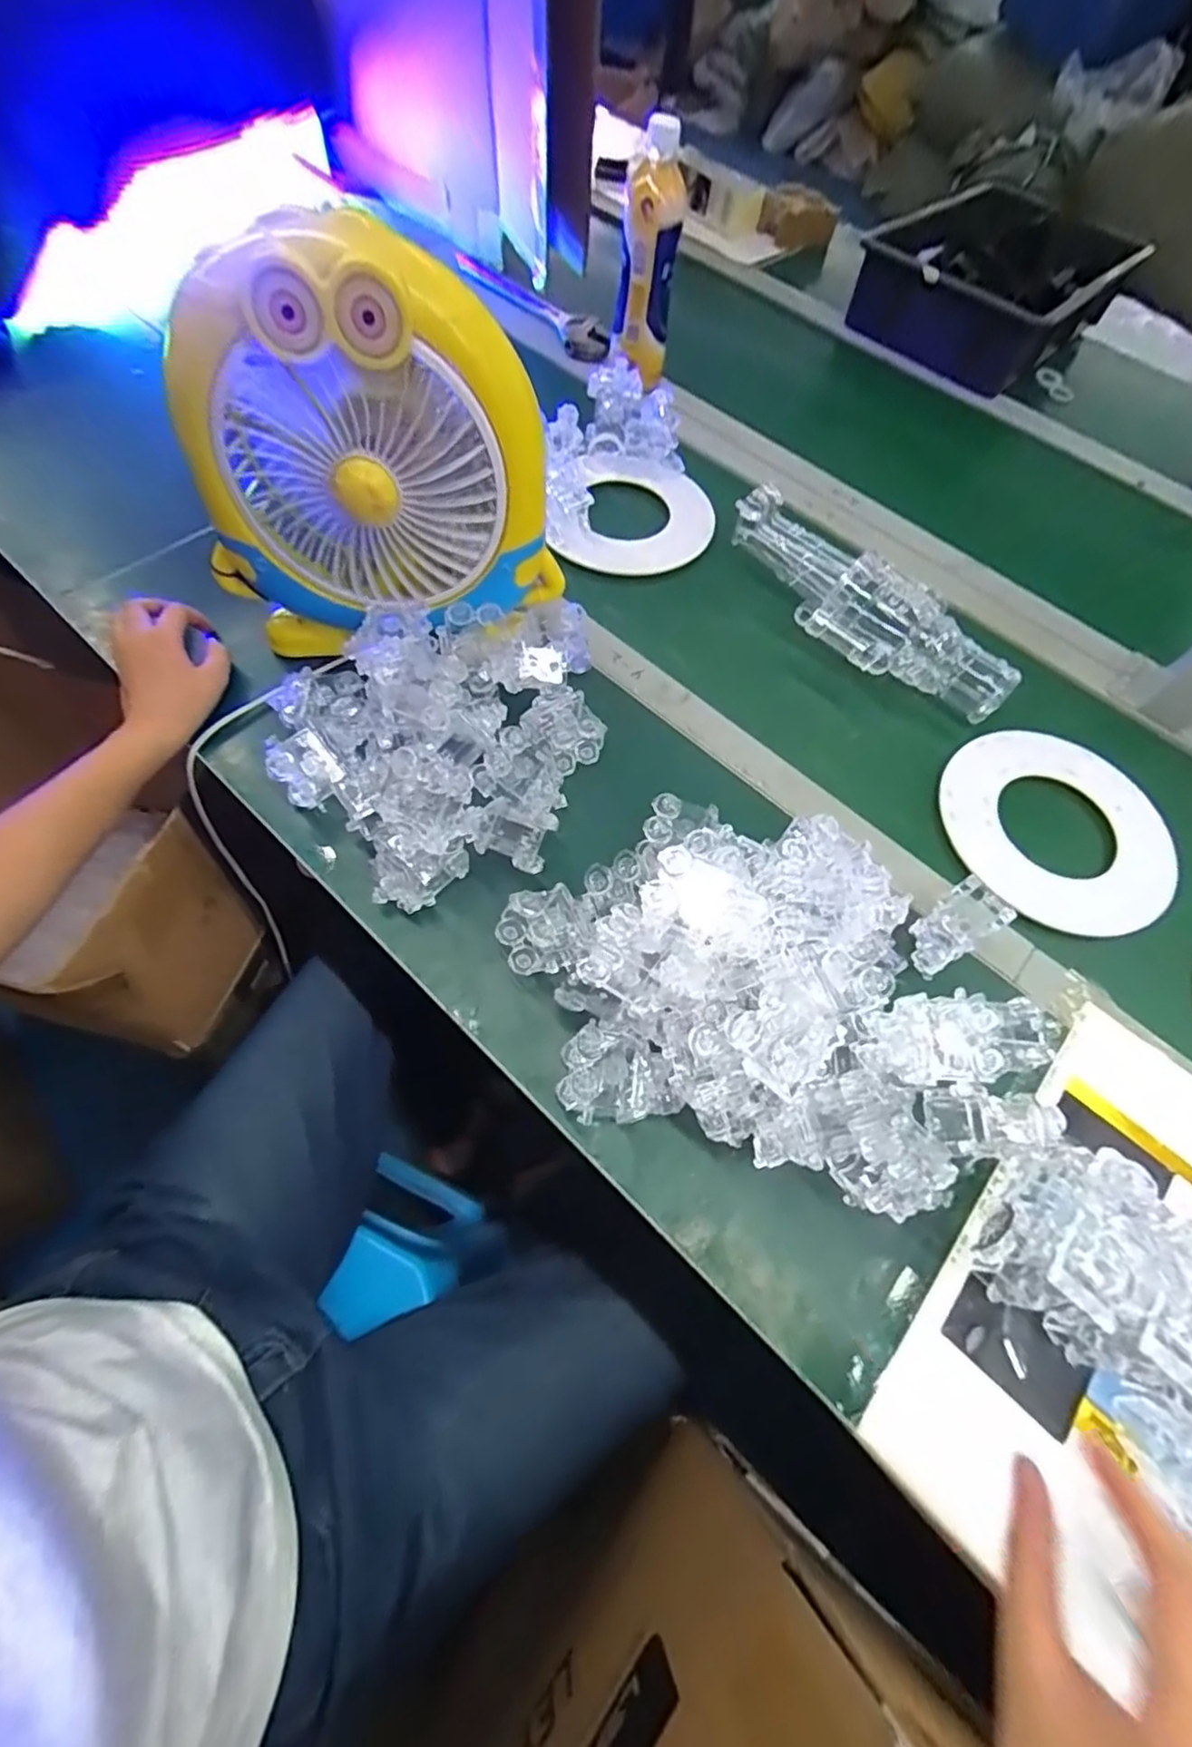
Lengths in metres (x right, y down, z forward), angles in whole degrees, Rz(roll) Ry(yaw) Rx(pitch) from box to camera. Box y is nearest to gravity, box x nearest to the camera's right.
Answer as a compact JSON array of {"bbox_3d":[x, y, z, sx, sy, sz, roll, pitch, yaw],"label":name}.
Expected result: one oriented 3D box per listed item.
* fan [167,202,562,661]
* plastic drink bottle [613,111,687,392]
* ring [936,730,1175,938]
[{"bbox_3d":[-0.165,-0.286,0.471,0.244,0.263,0.130,-17,67,-12],"label":"fan"},{"bbox_3d":[0.056,-0.666,0.705,0.065,0.204,0.063,6,64,-3],"label":"plastic drink bottle"},{"bbox_3d":[0.393,-0.041,0.544,0.199,0.008,0.192,2,64,-3],"label":"ring"}]

